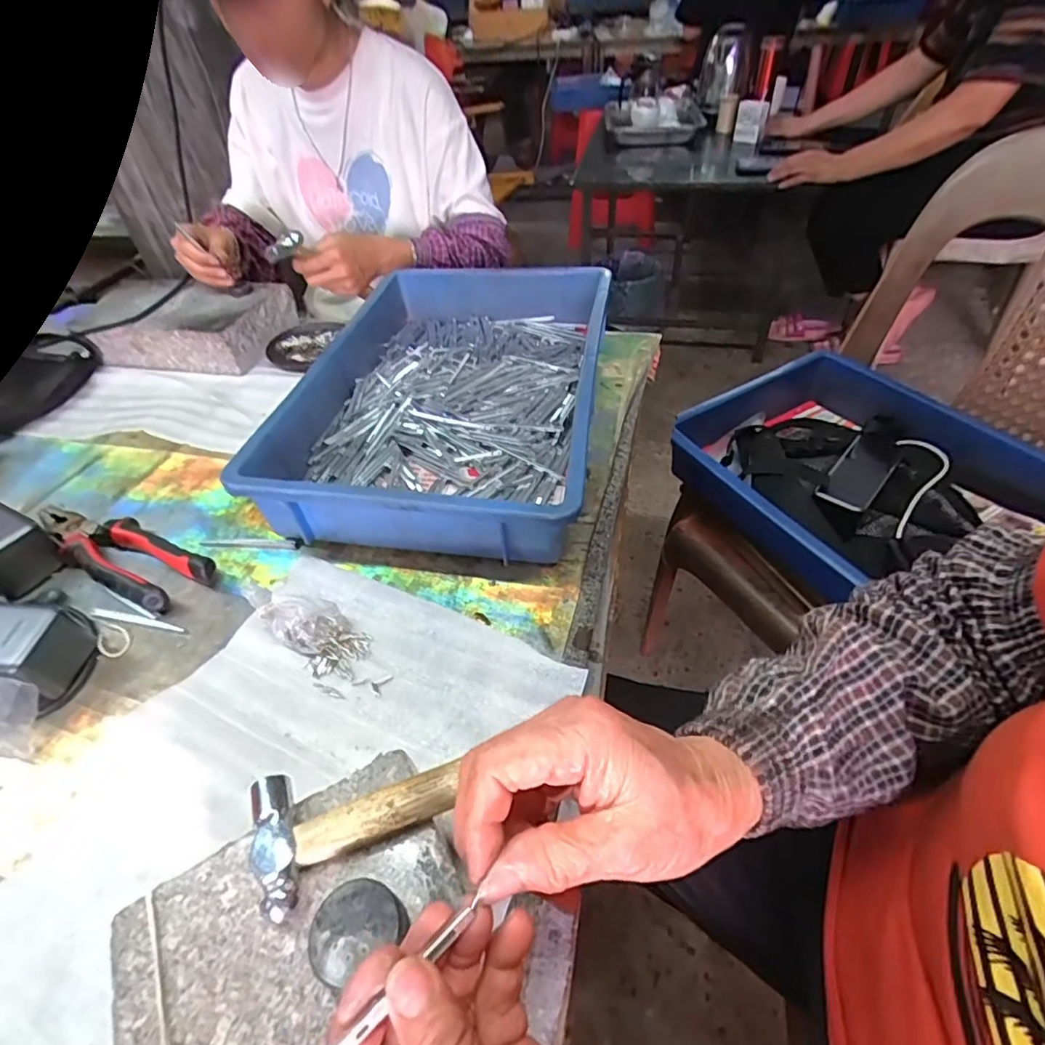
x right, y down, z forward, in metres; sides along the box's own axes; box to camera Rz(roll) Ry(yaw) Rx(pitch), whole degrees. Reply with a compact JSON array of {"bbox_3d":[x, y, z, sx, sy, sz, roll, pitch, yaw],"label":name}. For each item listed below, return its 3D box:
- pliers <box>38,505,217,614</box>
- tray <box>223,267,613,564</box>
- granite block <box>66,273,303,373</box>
[{"bbox_3d":[-0.364,0.022,0.504,0.215,0.027,0.059,22,51,23],"label":"pliers"},{"bbox_3d":[-0.068,-0.147,0.603,0.281,0.080,0.443,4,46,8],"label":"tray"},{"bbox_3d":[-0.464,-0.281,0.773,0.242,0.050,0.153,4,46,8],"label":"granite block"}]

